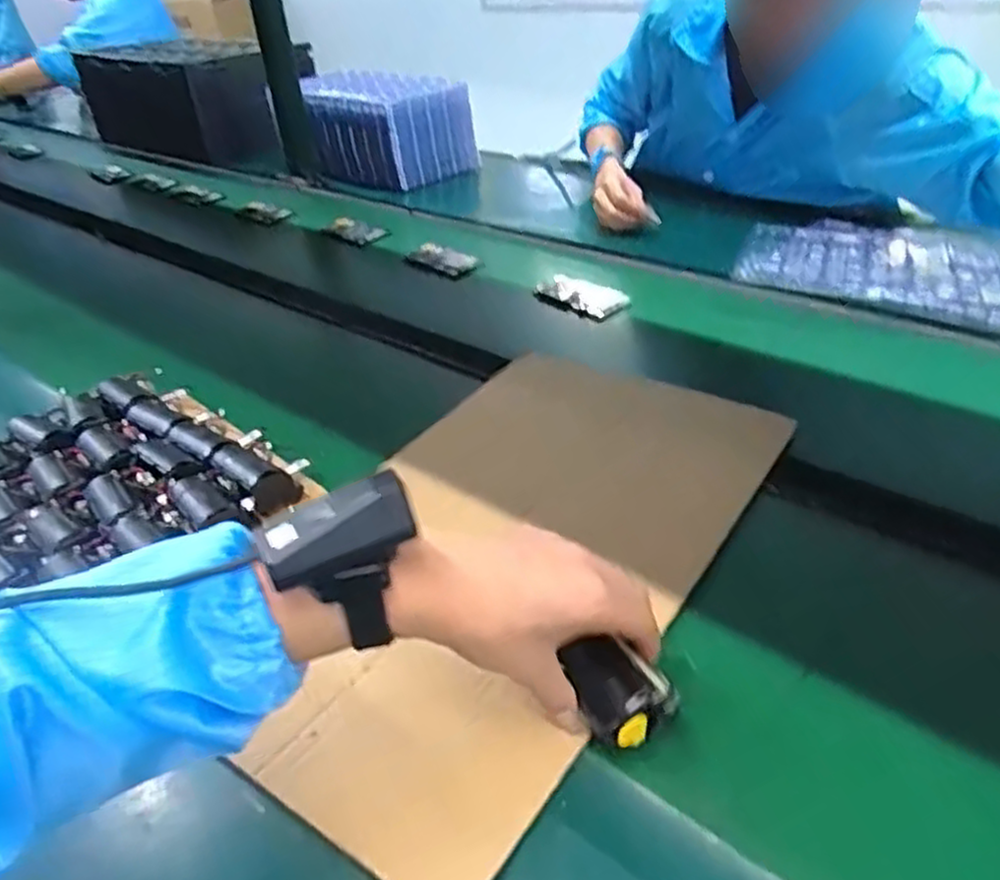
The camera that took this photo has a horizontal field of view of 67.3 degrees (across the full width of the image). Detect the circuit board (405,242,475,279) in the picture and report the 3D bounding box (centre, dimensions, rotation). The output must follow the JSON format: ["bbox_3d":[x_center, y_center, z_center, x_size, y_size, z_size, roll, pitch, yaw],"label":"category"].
[{"bbox_3d":[-0.080,-0.268,1.114,0.136,0.014,0.064,25,45,35],"label":"circuit board"}]

